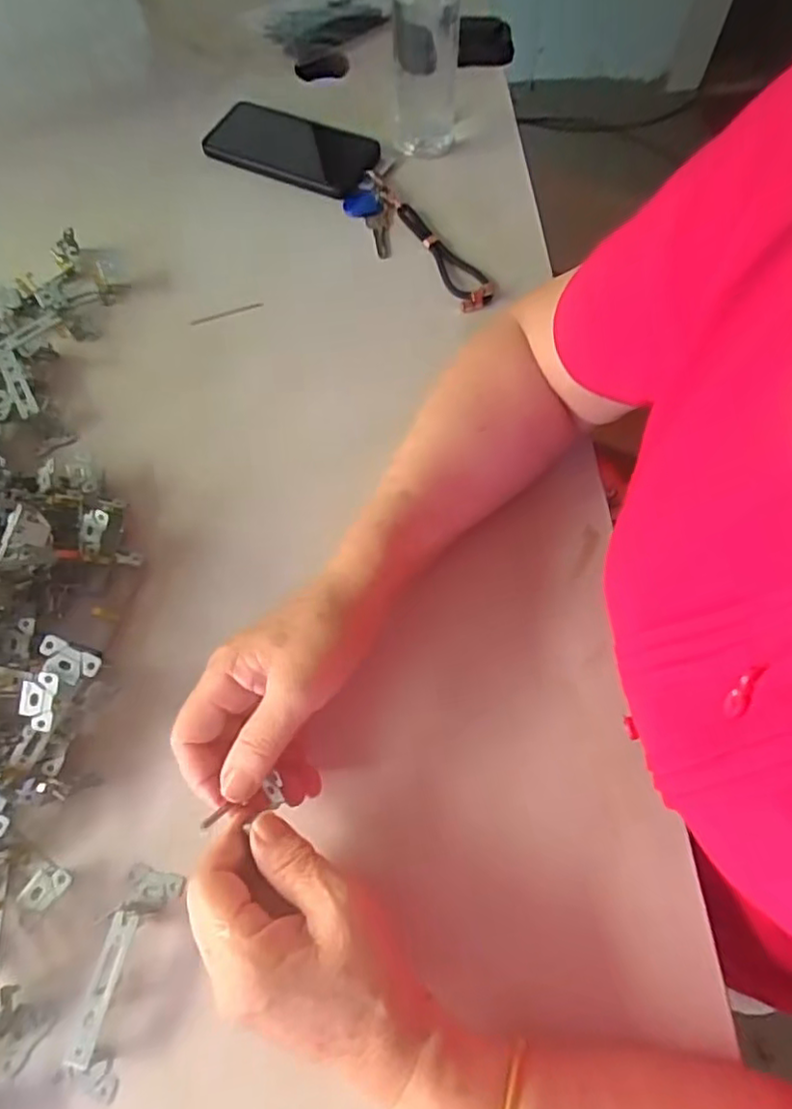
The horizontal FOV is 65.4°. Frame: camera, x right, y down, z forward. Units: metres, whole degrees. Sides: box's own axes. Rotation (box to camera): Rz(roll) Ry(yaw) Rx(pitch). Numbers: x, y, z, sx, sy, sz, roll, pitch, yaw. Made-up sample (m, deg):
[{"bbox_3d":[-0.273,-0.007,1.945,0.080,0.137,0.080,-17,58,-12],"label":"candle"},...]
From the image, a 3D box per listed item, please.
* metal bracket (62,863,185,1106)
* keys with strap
[{"bbox_3d":[-0.147,0.226,0.325,0.029,0.027,0.105,9,69,6],"label":"metal bracket"},{"bbox_3d":[0.015,-0.283,0.548,0.065,0.020,0.197,-27,70,-8],"label":"keys with strap"}]

